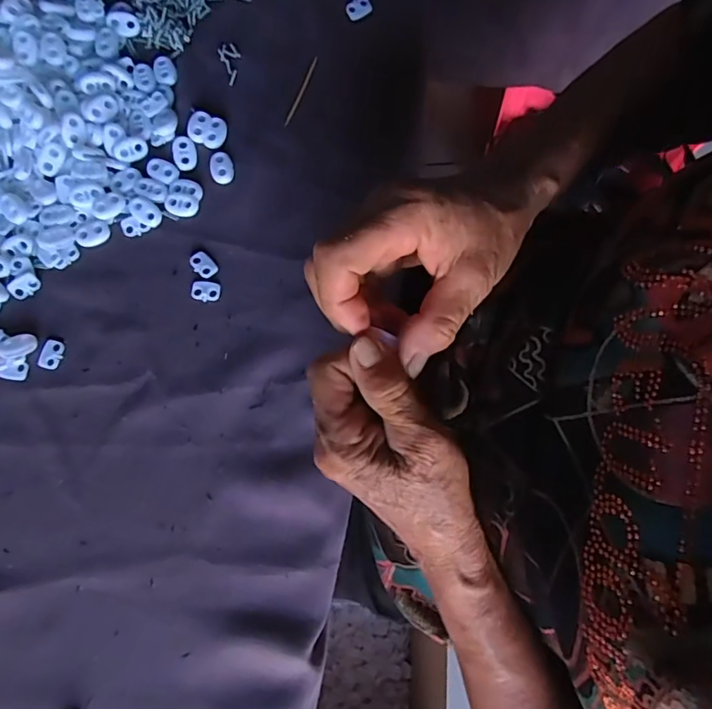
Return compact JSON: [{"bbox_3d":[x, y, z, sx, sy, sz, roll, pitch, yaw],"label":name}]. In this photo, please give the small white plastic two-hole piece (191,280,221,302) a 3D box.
[{"bbox_3d":[-0.099,-0.042,0.340,0.018,0.004,0.013,13,80,2],"label":"small white plastic two-hole piece"}]

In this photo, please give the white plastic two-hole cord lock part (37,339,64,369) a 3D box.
[{"bbox_3d":[-0.195,0.000,0.331,0.013,0.004,0.018,17,80,2],"label":"white plastic two-hole cord lock part"}]

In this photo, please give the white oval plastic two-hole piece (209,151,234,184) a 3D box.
[{"bbox_3d":[-0.092,-0.128,0.354,0.015,0.004,0.022,-17,80,-4],"label":"white oval plastic two-hole piece"}]

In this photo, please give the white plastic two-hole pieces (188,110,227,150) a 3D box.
[{"bbox_3d":[-0.102,-0.154,0.356,0.026,0.004,0.021,17,80,2],"label":"white plastic two-hole pieces"}]

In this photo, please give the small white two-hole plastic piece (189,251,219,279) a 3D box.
[{"bbox_3d":[-0.101,-0.059,0.344,0.020,0.004,0.012,42,82,7],"label":"small white two-hole plastic piece"}]

